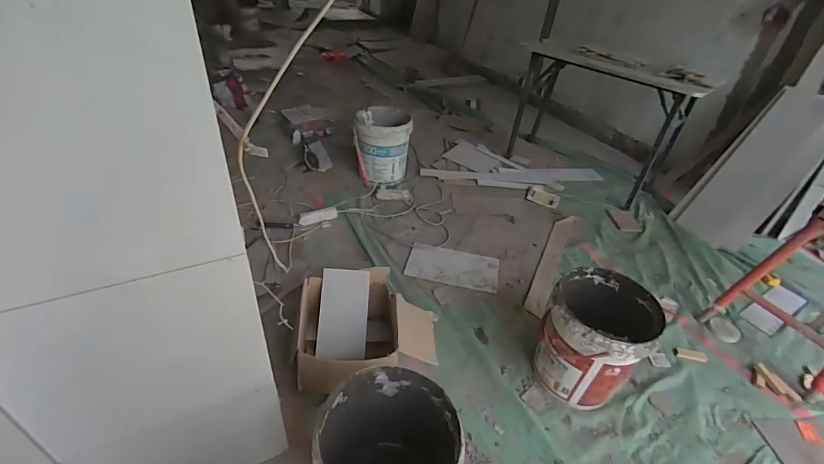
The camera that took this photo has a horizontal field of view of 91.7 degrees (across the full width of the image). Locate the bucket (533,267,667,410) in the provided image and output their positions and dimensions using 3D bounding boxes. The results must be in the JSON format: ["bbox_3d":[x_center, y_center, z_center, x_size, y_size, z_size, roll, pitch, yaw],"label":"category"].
[{"bbox_3d":[0.566,0.341,1.275,0.286,0.337,0.293,4,37,-3],"label":"bucket"}]

